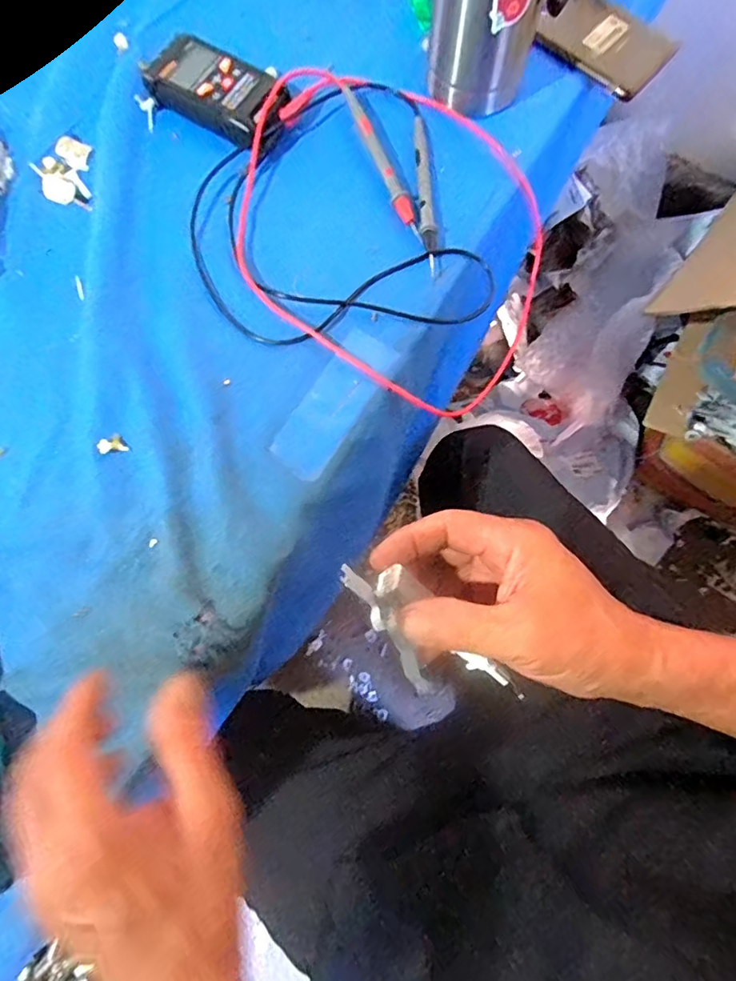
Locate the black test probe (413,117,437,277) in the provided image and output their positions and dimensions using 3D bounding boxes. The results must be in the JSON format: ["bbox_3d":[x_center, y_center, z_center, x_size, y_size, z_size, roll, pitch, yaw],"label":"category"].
[{"bbox_3d":[0.045,-0.237,0.432,0.013,0.007,0.143,-2,76,0],"label":"black test probe"}]

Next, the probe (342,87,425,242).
[{"bbox_3d":[0.014,-0.259,0.434,0.014,0.014,0.142,-22,77,-4],"label":"probe"}]

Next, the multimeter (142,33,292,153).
[{"bbox_3d":[-0.121,-0.323,0.444,0.120,0.023,0.053,34,79,8],"label":"multimeter"}]

